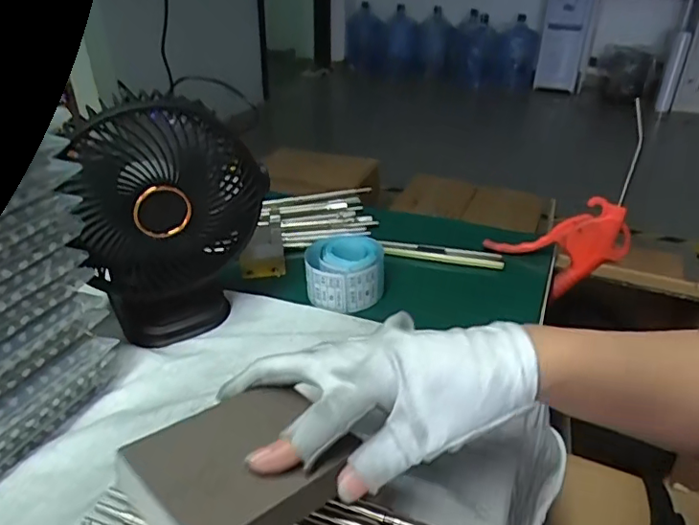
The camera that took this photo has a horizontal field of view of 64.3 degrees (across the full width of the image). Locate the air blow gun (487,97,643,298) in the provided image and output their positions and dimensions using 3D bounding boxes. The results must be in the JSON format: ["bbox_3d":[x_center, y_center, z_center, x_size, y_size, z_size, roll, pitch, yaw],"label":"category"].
[{"bbox_3d":[0.192,-0.018,0.521,0.119,0.090,0.024,7,33,14],"label":"air blow gun"}]

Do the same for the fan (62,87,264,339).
[{"bbox_3d":[-0.135,-0.039,0.433,0.139,0.178,0.088,-9,32,-10],"label":"fan"}]

